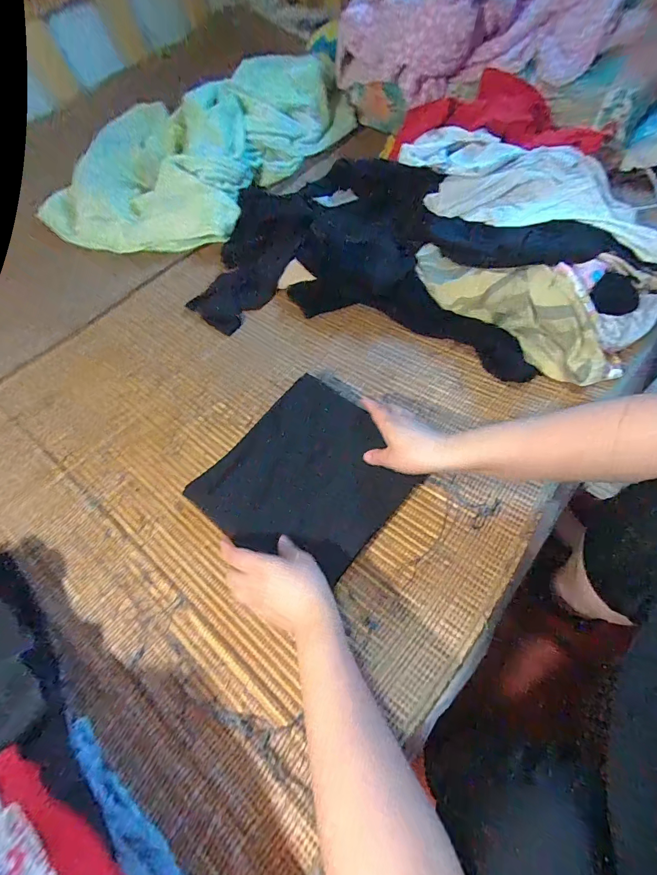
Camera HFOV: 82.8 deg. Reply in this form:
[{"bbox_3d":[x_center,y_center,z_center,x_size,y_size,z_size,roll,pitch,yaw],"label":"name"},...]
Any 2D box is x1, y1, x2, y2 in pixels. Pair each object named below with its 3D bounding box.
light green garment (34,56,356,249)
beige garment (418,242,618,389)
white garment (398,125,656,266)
[{"bbox_3d":[-0.278,-0.671,0.833,0.446,0.128,0.643,26,67,21],"label":"light green garment"},{"bbox_3d":[0.237,-0.188,0.503,0.072,0.075,0.321,-38,62,-13],"label":"beige garment"},{"bbox_3d":[0.308,-0.373,0.565,0.436,0.056,0.157,29,68,22],"label":"white garment"}]

